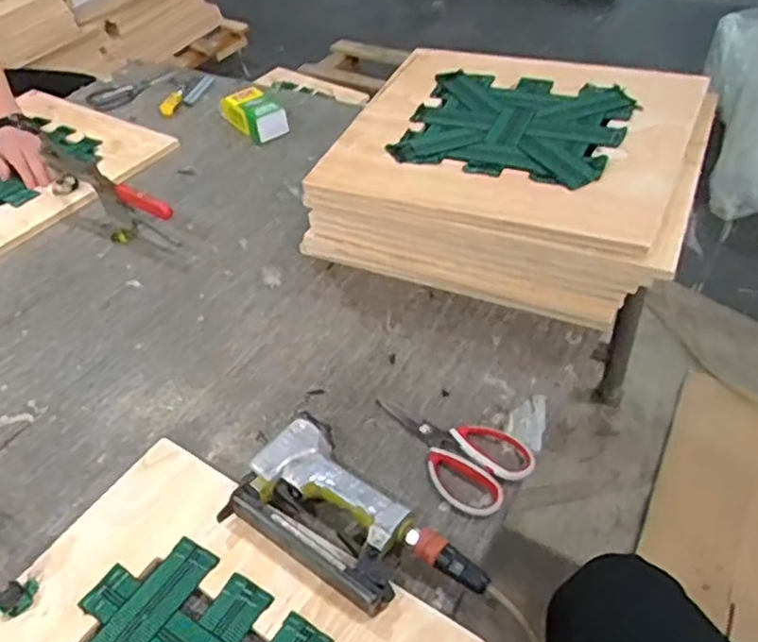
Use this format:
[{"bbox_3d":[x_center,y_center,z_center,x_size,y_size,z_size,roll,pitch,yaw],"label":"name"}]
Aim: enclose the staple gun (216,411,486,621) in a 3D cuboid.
[{"bbox_3d":[-0.018,0.194,0.658,0.243,0.042,0.125,24,50,28],"label":"staple gun"}]

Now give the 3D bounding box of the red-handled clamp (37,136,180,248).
[{"bbox_3d":[-0.424,-0.193,1.077,0.297,0.097,0.051,29,53,31],"label":"red-handled clamp"}]

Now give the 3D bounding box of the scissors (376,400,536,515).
[{"bbox_3d":[0.073,0.128,0.738,0.100,0.011,0.177,-35,51,-28],"label":"scissors"}]

